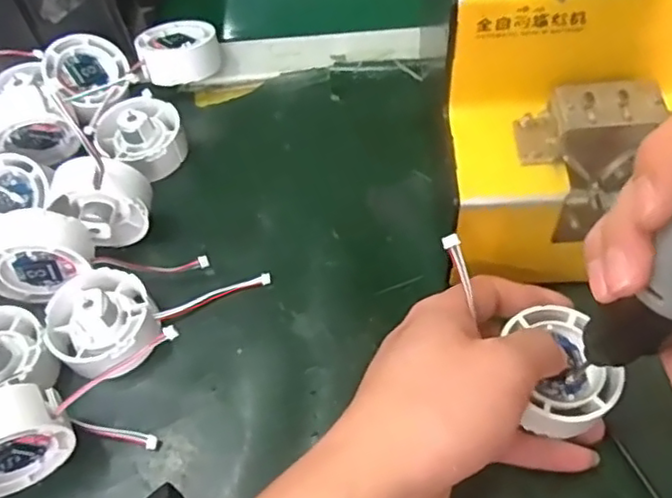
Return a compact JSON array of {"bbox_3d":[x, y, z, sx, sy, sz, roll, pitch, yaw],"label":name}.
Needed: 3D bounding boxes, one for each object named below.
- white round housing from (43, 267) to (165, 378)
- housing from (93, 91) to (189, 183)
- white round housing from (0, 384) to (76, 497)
[{"bbox_3d":[-0.124,0.036,0.337,0.053,0.028,0.060,-36,61,-18],"label":"white round housing"},{"bbox_3d":[-0.125,-0.073,0.413,0.051,0.033,0.053,-2,56,3],"label":"housing"},{"bbox_3d":[-0.149,0.089,0.292,0.052,0.058,0.023,-27,58,-13],"label":"white round housing"}]

